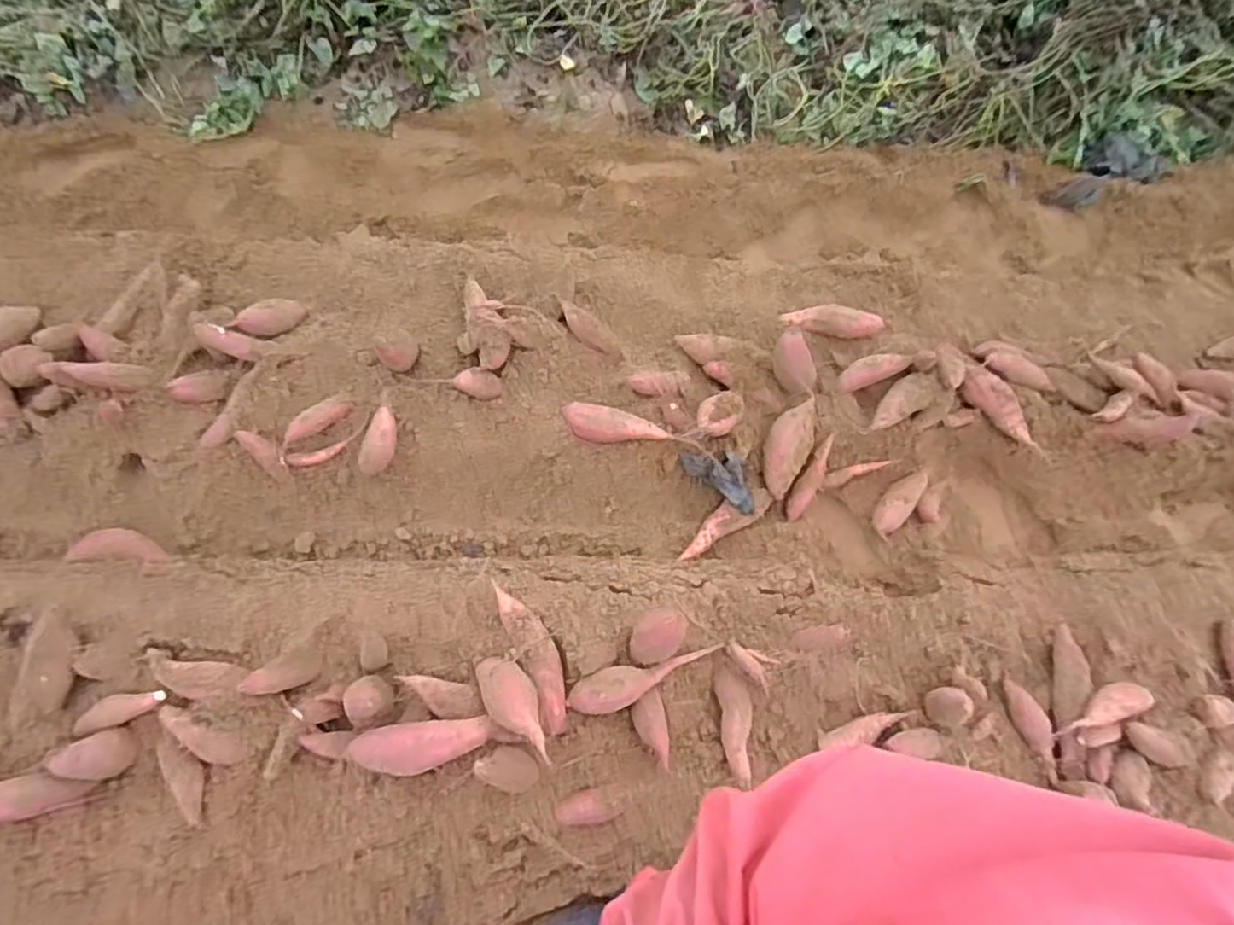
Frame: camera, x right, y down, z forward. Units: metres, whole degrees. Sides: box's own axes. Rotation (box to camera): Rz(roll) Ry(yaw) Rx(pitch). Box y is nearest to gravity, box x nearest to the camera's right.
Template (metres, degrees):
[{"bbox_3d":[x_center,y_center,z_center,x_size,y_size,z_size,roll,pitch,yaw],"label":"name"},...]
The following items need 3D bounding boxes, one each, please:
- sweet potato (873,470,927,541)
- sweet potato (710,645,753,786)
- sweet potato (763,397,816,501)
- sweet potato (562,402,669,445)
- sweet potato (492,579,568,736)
[{"bbox_3d":[0.612,0.085,1.463,0.062,0.042,0.199,40,58,13],"label":"sweet potato"},{"bbox_3d":[0.211,0.442,1.200,0.069,0.045,0.213,-2,66,-4],"label":"sweet potato"},{"bbox_3d":[0.368,-0.031,1.448,0.093,0.068,0.217,20,82,6],"label":"sweet potato"},{"bbox_3d":[-0.005,-0.070,1.424,0.226,0.052,0.070,17,66,4],"label":"sweet potato"},{"bbox_3d":[-0.141,0.321,1.172,0.076,0.066,0.281,-22,68,-14],"label":"sweet potato"}]

